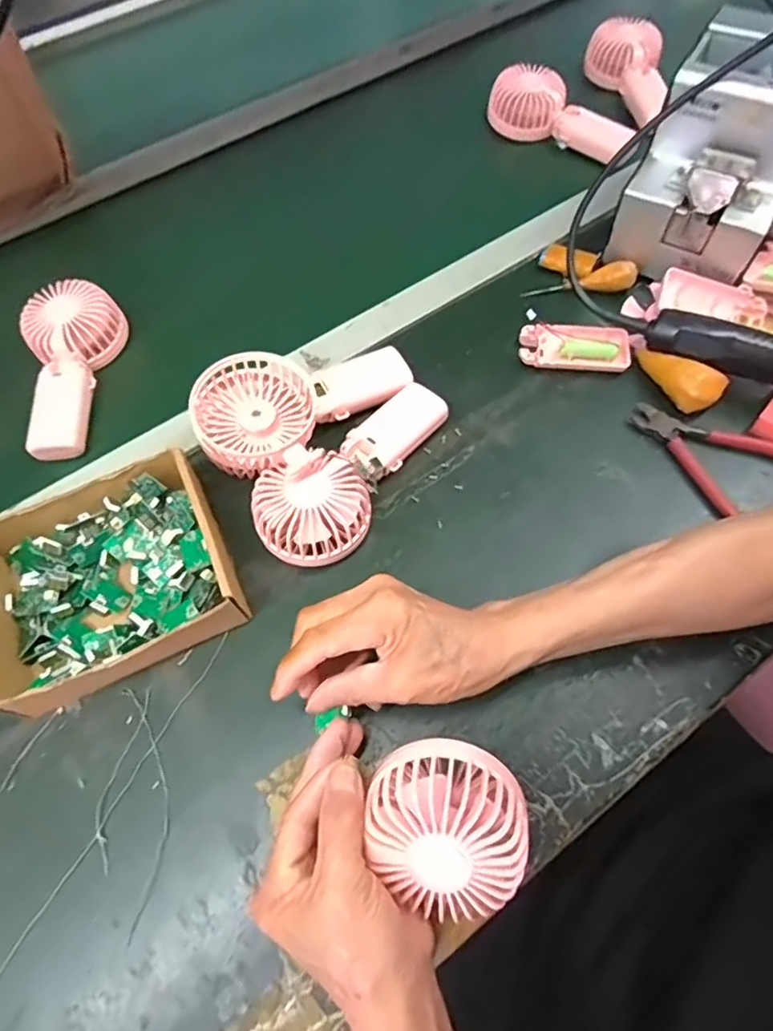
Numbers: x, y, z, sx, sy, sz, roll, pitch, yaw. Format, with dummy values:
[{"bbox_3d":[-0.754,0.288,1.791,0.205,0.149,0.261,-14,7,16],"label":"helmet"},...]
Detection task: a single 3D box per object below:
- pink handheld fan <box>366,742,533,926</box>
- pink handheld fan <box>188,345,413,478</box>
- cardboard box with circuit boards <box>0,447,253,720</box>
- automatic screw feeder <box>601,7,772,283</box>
[{"bbox_3d":[0.035,0.166,0.302,0.081,0.042,0.081,0,87,5],"label":"pink handheld fan"},{"bbox_3d":[-0.062,-0.098,0.454,0.183,0.047,0.087,-27,67,-27],"label":"pink handheld fan"},{"bbox_3d":[-0.202,0.045,0.412,0.169,0.050,0.140,-24,64,-8],"label":"cardboard box with circuit boards"},{"bbox_3d":[0.301,-0.319,0.509,0.125,0.142,0.155,26,68,16],"label":"automatic screw feeder"}]

